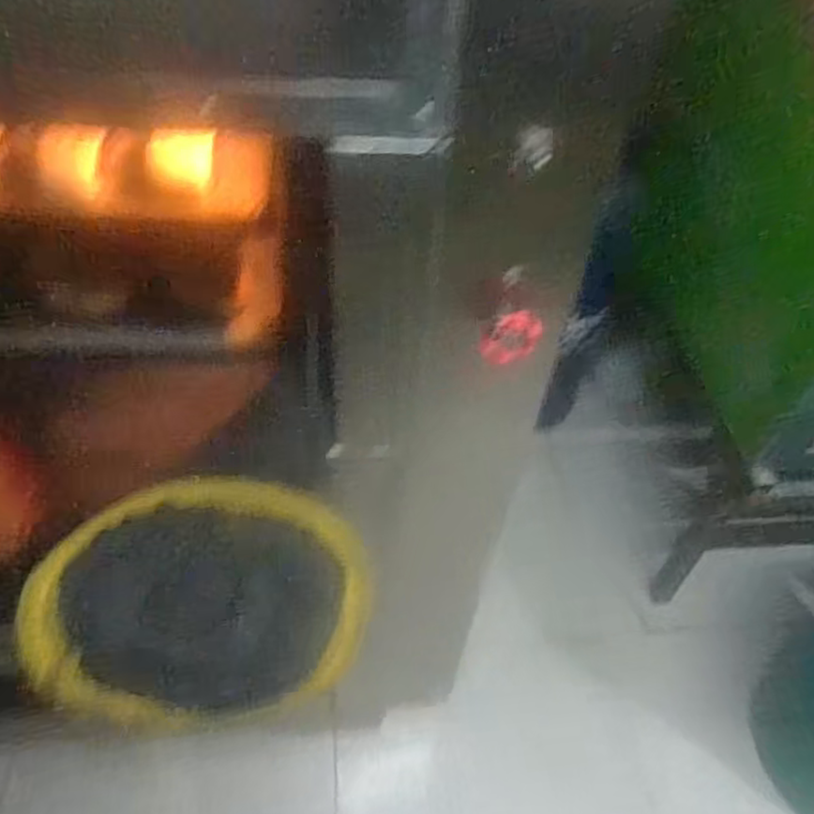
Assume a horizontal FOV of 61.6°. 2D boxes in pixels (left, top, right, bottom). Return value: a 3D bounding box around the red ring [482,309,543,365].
[{"bbox_3d":[0.092,-0.060,0.585,0.052,0.046,0.021,-15,50,-19],"label":"red ring"}]

